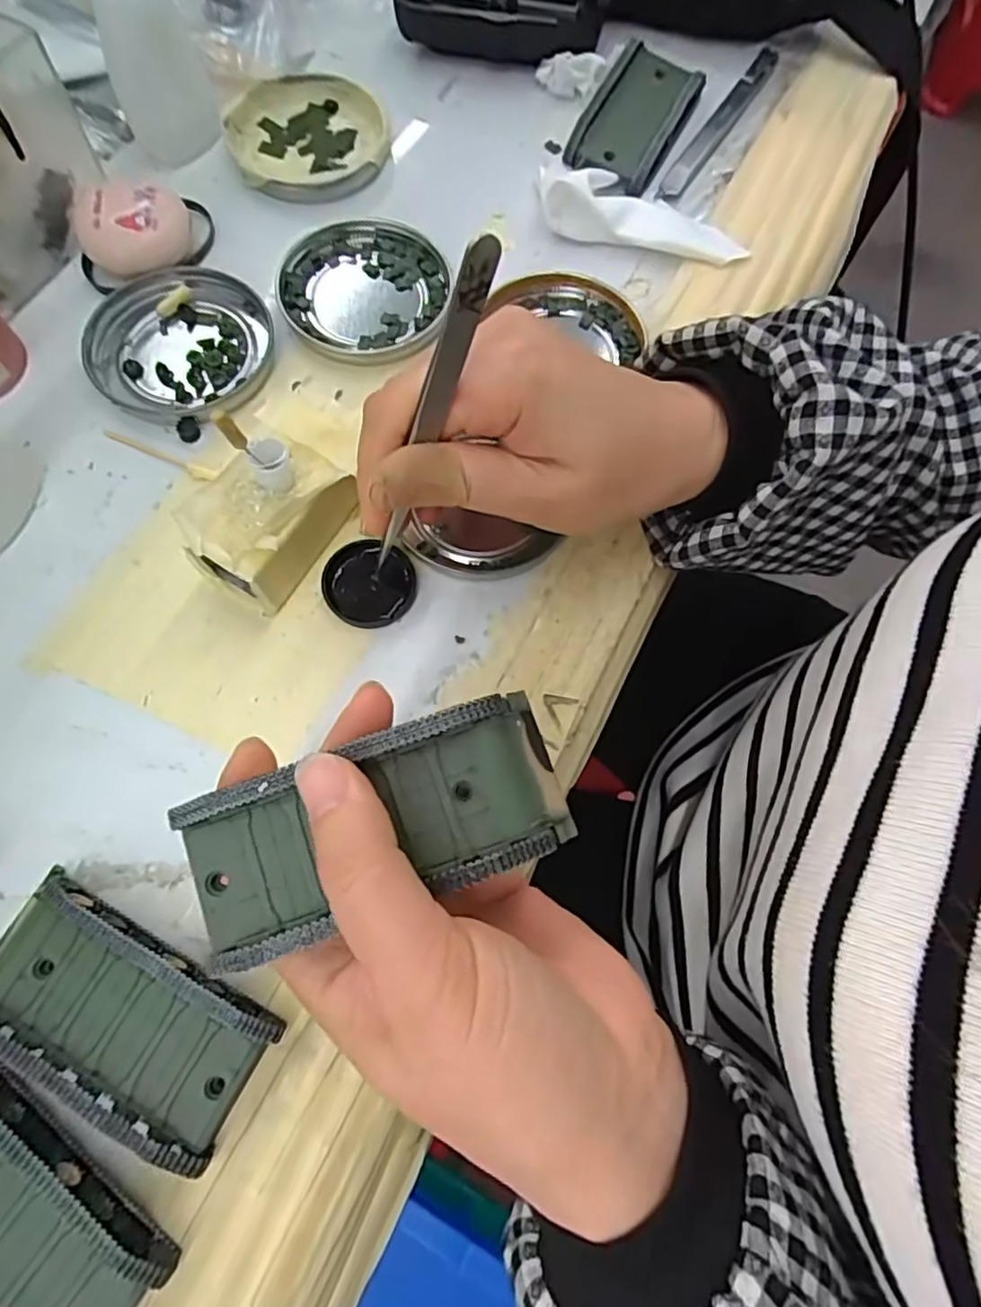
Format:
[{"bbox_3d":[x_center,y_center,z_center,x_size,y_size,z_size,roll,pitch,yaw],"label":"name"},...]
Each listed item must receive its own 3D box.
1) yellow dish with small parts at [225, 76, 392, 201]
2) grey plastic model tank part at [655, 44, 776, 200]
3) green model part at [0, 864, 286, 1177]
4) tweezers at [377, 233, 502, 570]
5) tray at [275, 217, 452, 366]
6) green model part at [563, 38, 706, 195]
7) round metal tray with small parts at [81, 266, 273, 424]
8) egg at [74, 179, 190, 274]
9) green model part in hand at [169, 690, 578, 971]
[{"bbox_3d":[-0.092,-0.266,0.326,0.079,0.015,0.071,-24,75,-9],"label":"yellow dish with small parts"},{"bbox_3d":[0.126,-0.290,0.346,0.011,0.005,0.137,31,74,8],"label":"grey plastic model tank part"},{"bbox_3d":[-0.115,0.109,0.197,0.094,0.022,0.044,27,73,7],"label":"green model part"},{"bbox_3d":[-0.020,-0.069,0.197,0.011,0.123,0.007,-23,73,-30],"label":"tweezers"},{"bbox_3d":[-0.060,-0.170,0.299,0.076,0.009,0.078,1,72,-2],"label":"tray"},{"bbox_3d":[0.077,-0.281,0.332,0.045,0.019,0.087,27,73,7],"label":"green model part"},{"bbox_3d":[-0.141,-0.139,0.284,0.079,0.008,0.075,1,72,-2],"label":"round metal tray with small parts"},{"bbox_3d":[-0.161,-0.194,0.289,0.044,0.026,0.037,1,72,-2],"label":"egg"},{"bbox_3d":[-0.028,0.044,0.164,0.096,0.020,0.042,-18,74,-6],"label":"green model part in hand"}]

